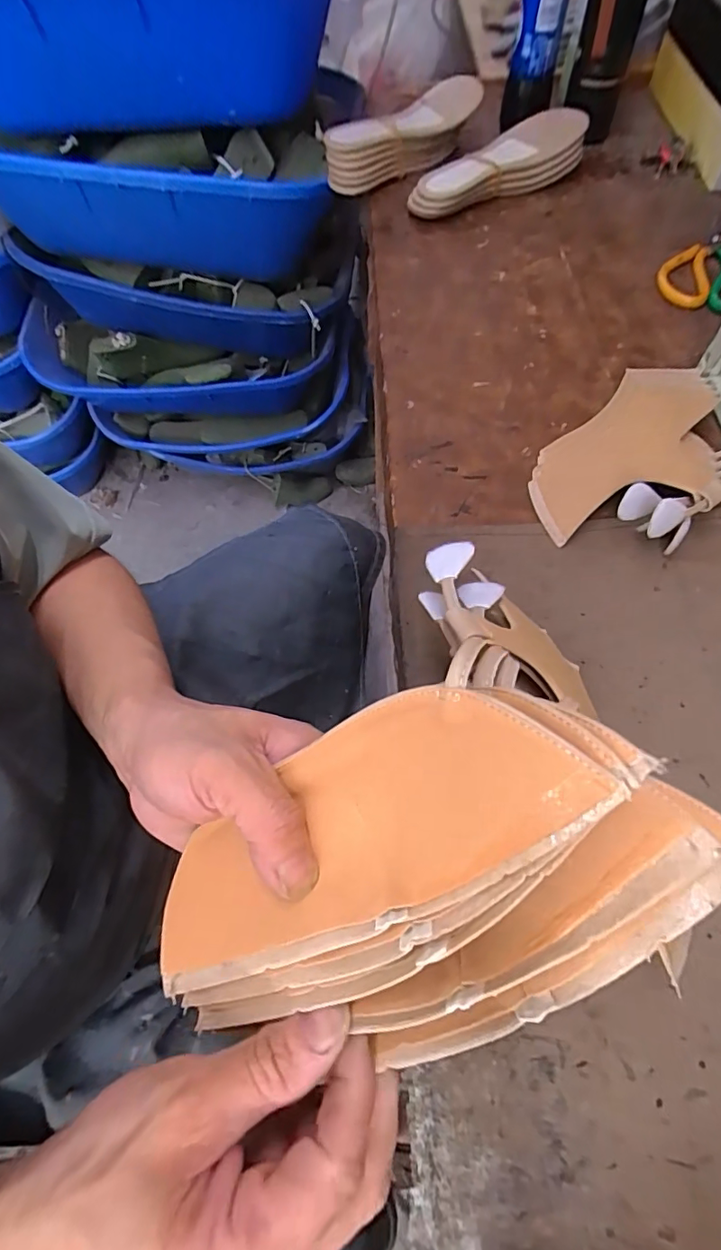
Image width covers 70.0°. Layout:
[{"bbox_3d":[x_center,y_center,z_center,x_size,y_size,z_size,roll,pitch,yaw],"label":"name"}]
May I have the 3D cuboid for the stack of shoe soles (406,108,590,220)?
[{"bbox_3d":[0.163,-0.573,0.644,0.230,0.052,0.078,-21,63,-7],"label":"stack of shoe soles"}]

